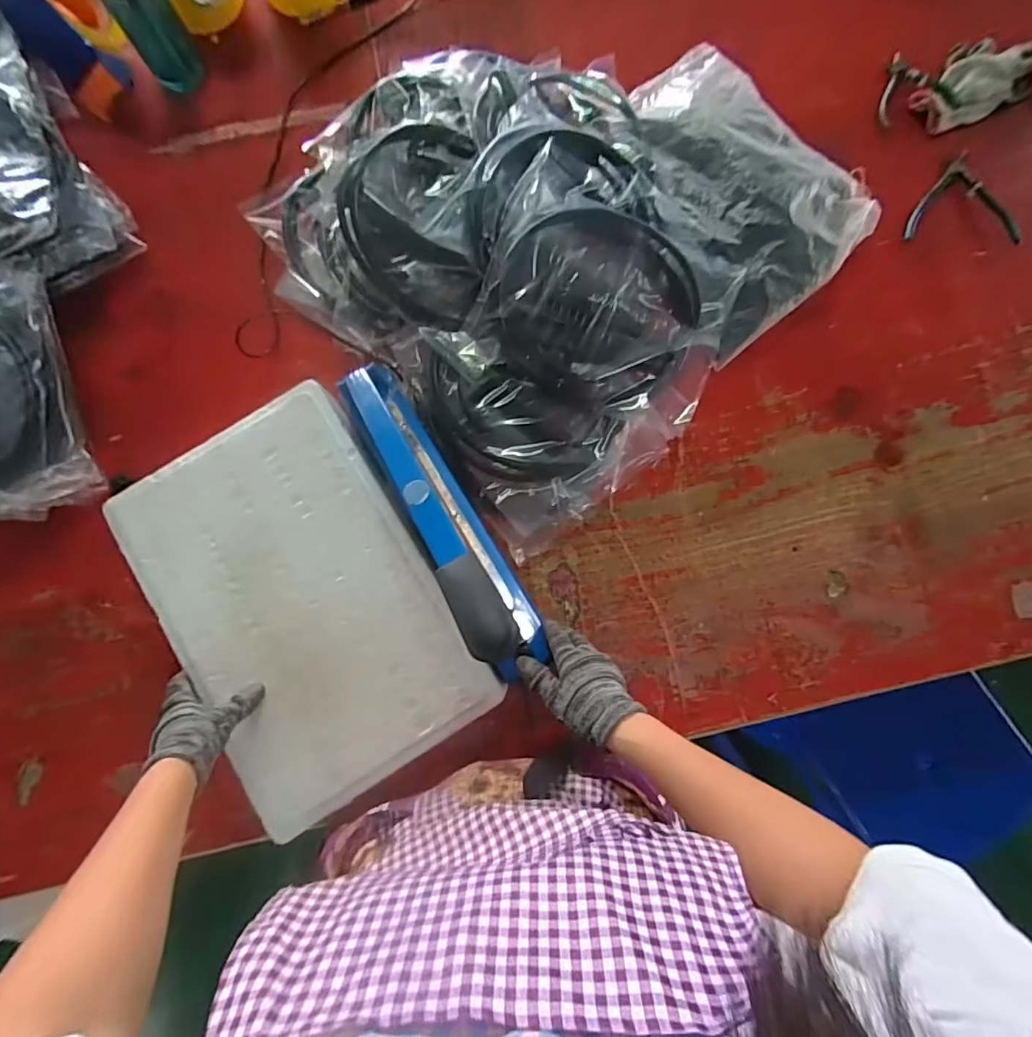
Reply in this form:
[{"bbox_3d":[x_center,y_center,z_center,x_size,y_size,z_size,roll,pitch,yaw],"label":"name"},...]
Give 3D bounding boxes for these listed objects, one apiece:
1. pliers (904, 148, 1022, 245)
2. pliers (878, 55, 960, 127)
[{"bbox_3d":[0.565,-0.407,0.693,0.114,0.032,0.148,-13,82,-1],"label":"pliers"},{"bbox_3d":[0.532,-0.585,0.715,0.094,0.025,0.103,-11,82,-1],"label":"pliers"}]

